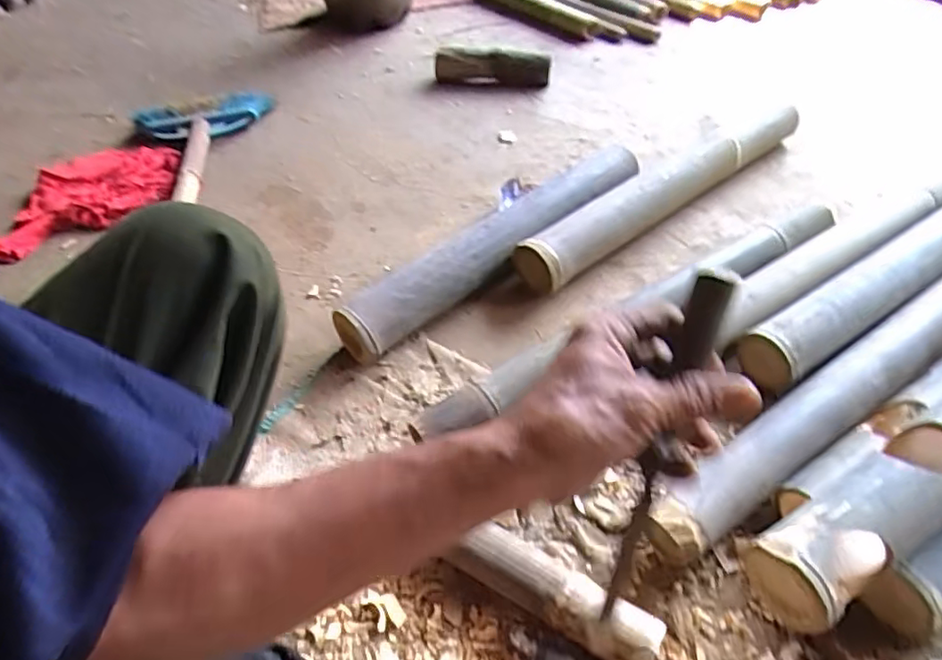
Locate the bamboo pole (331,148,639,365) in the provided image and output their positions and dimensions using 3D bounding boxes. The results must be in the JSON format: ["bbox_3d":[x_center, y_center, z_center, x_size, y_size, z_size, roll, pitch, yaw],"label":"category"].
[{"bbox_3d":[0.046,-0.115,0.849,0.523,0.075,0.089,-32,51,-22],"label":"bamboo pole"}]

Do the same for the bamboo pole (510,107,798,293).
[{"bbox_3d":[0.308,-0.226,0.931,0.593,0.080,0.079,-34,51,-23],"label":"bamboo pole"}]

